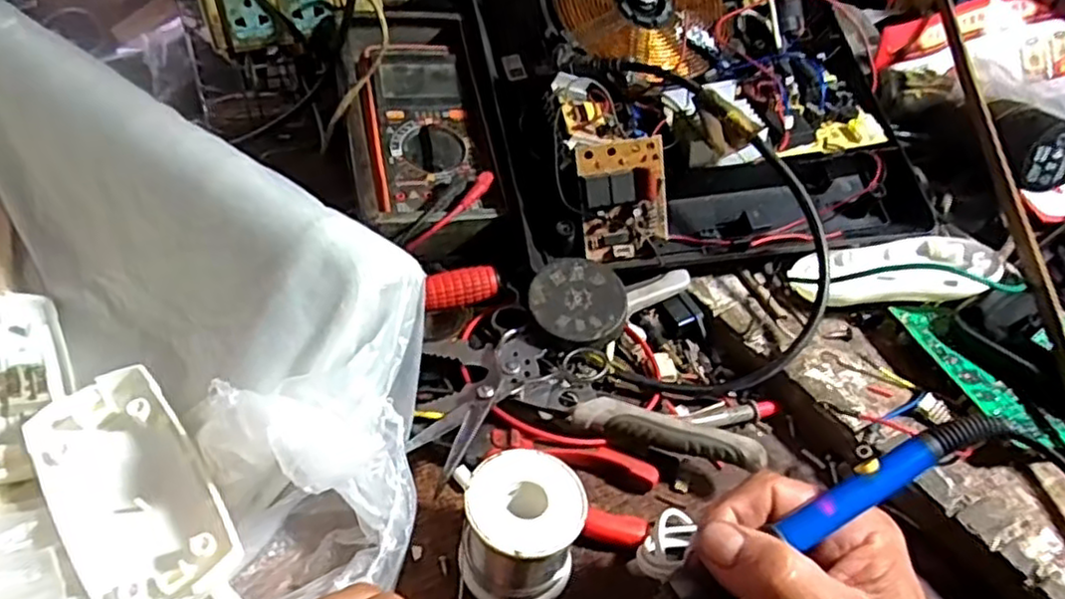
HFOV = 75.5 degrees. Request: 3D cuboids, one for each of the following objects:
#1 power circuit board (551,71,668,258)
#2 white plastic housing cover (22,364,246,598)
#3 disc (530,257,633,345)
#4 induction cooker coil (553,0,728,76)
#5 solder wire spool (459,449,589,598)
[{"bbox_3d":[0.051,-0.094,0.459,0.061,0.048,0.132,-15,80,-22],"label":"power circuit board"},{"bbox_3d":[-0.162,0.076,0.278,0.052,0.027,0.109,-26,50,-32],"label":"white plastic housing cover"},{"bbox_3d":[0.027,0.001,0.404,0.057,0.006,0.054,1,59,-1],"label":"disc"},{"bbox_3d":[0.086,-0.242,0.541,0.134,0.010,0.134,12,68,-7],"label":"induction cooker coil"},{"bbox_3d":[-0.005,0.104,0.309,0.051,0.050,0.050,3,40,-3],"label":"solder wire spool"}]

